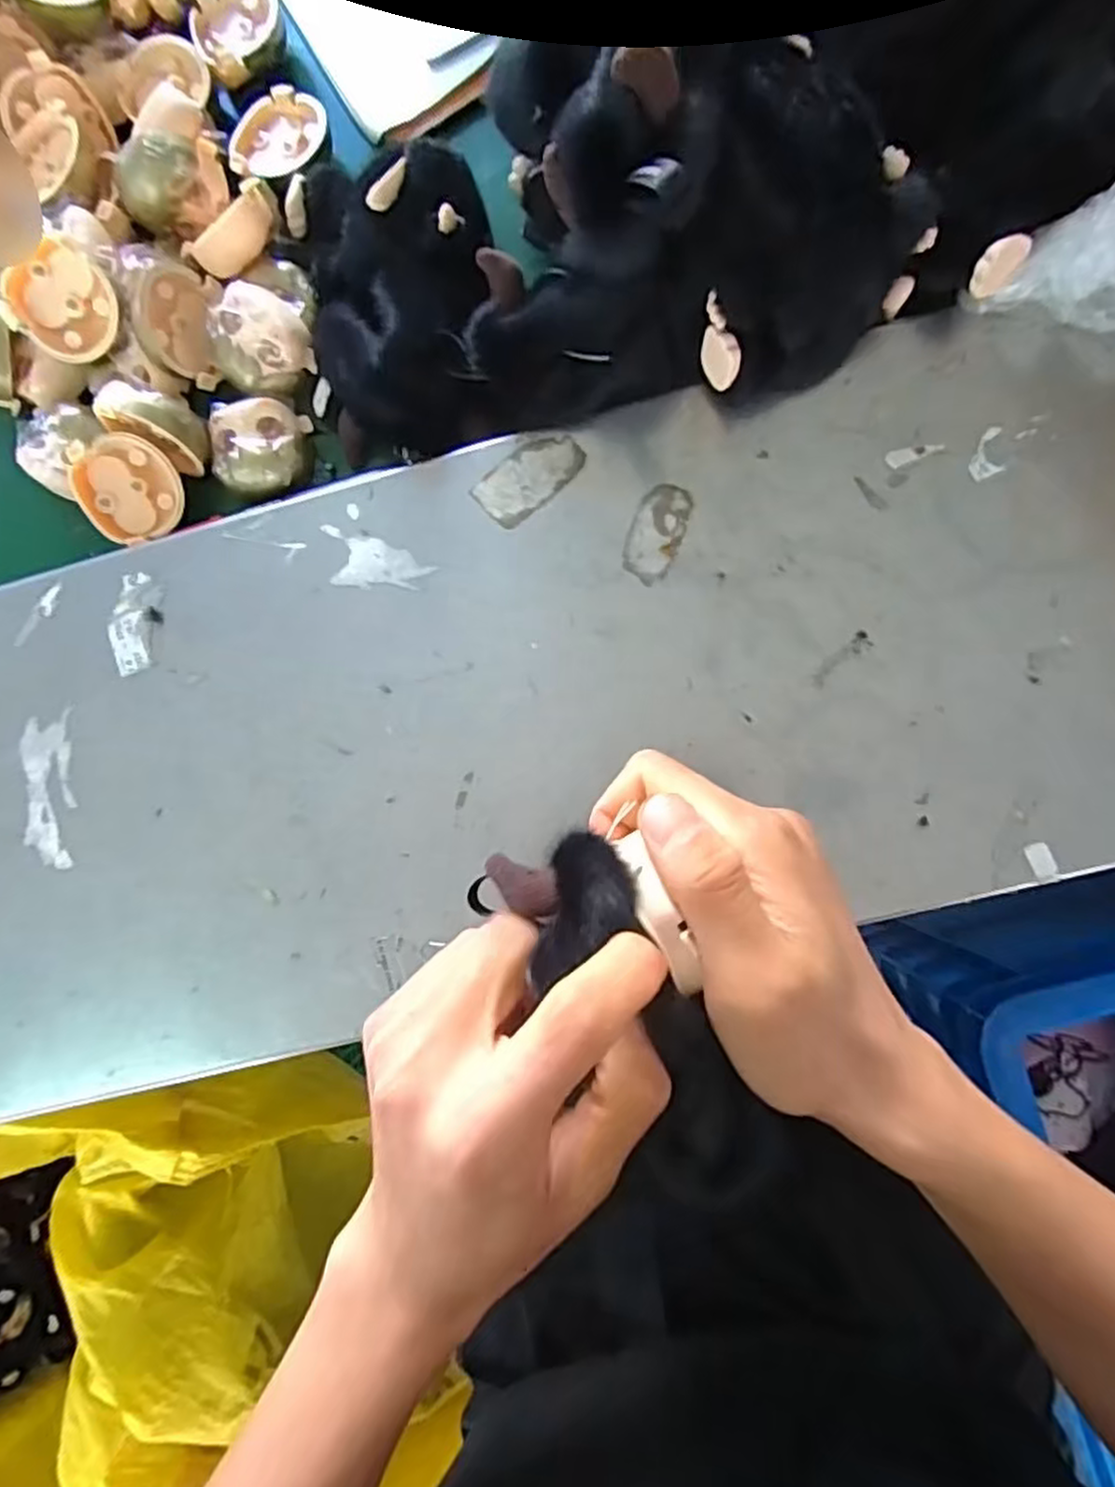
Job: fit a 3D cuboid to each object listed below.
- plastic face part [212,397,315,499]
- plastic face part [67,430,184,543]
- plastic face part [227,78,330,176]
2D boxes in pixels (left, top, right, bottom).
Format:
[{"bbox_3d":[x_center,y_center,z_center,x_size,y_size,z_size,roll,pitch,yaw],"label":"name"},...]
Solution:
[{"bbox_3d":[-0.144,-0.143,0.352,0.043,0.019,0.042,0,86,5],"label":"plastic face part"},{"bbox_3d":[-0.209,-0.124,0.358,0.045,0.020,0.045,-5,109,-15],"label":"plastic face part"},{"bbox_3d":[-0.140,-0.302,0.363,0.050,0.014,0.041,-31,84,3],"label":"plastic face part"}]

